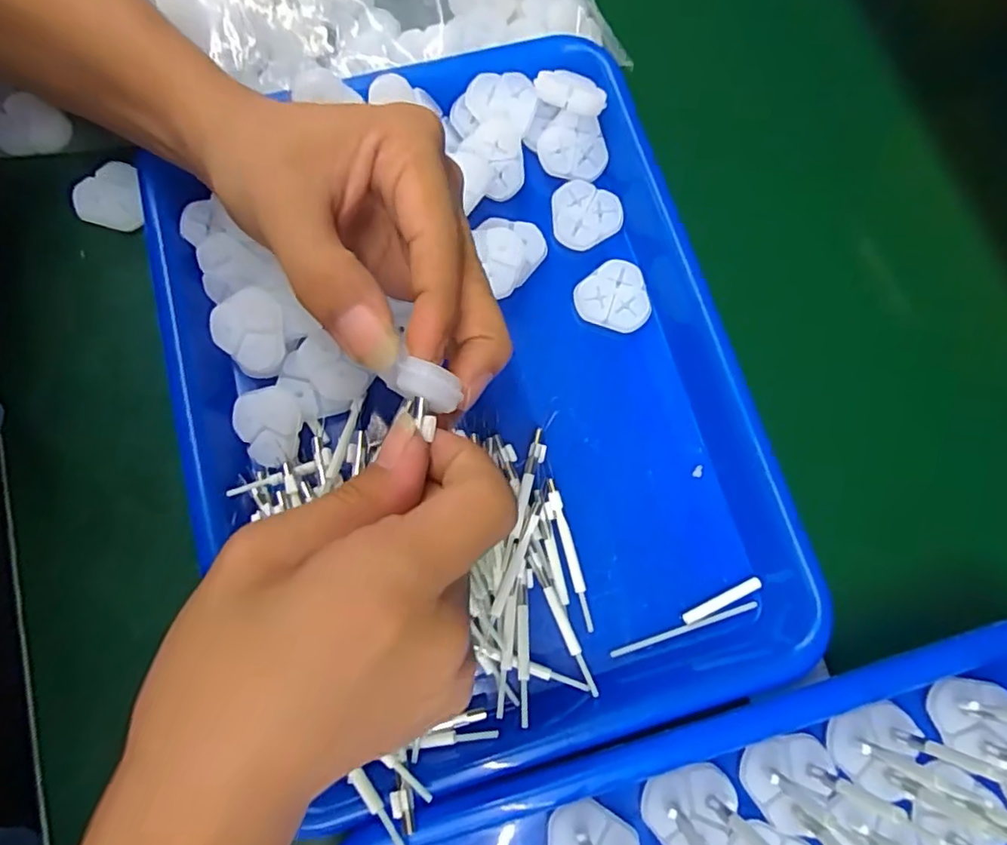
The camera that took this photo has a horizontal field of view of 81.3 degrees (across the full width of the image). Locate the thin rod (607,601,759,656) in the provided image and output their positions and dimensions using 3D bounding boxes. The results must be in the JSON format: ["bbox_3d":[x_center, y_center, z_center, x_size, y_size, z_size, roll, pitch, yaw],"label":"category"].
[{"bbox_3d":[0.081,0.093,0.263,0.070,0.004,0.004,-16,77,-5],"label":"thin rod"}]

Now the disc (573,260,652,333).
[{"bbox_3d":[0.057,-0.064,0.299,0.037,0.009,0.034,1,76,-2],"label":"disc"}]

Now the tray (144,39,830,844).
[{"bbox_3d":[-0.015,-0.021,0.275,0.259,0.041,0.329,-16,77,-5],"label":"tray"}]

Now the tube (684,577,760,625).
[{"bbox_3d":[0.099,0.081,0.265,0.039,0.004,0.005,-23,78,-6],"label":"tube"}]

